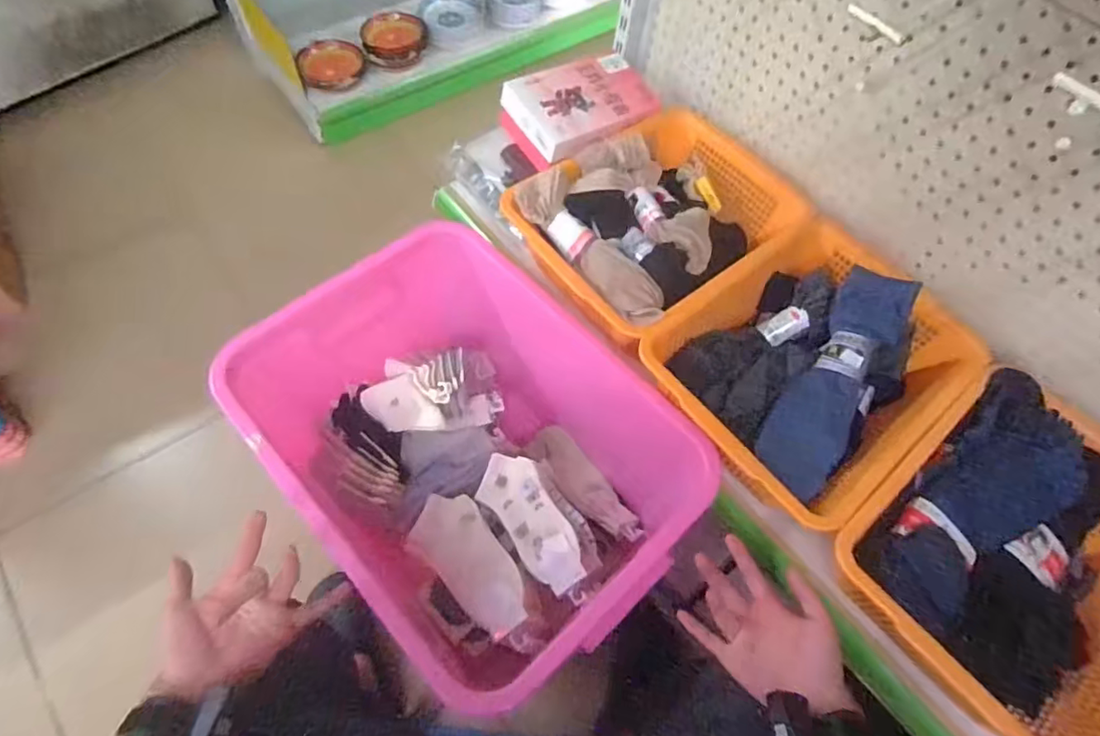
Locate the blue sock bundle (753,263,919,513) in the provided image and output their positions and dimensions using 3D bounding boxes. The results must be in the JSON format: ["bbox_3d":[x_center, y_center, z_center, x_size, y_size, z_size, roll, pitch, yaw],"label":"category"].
[{"bbox_3d":[0.335,0.011,0.686,0.089,0.035,0.299,29,77,12],"label":"blue sock bundle"}]

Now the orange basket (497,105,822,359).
[{"bbox_3d":[0.161,-0.220,0.829,0.367,0.112,0.276,-35,69,-21],"label":"orange basket"}]

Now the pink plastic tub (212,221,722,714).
[{"bbox_3d":[-0.100,0.118,0.820,0.425,0.292,0.546,-38,70,-22],"label":"pink plastic tub"}]

